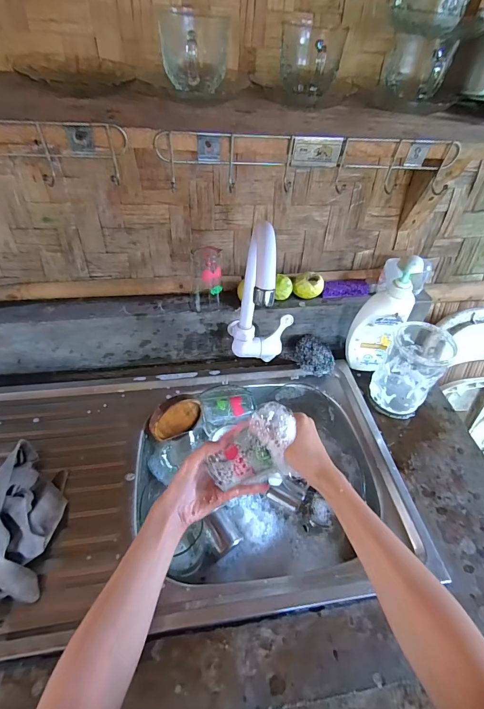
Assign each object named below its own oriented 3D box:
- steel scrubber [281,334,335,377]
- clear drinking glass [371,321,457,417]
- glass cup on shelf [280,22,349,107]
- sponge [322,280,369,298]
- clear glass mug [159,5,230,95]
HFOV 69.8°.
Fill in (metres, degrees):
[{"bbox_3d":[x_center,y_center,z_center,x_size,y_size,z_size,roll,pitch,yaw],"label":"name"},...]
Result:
[{"bbox_3d":[0.144,0.006,0.706,0.077,0.051,0.096,-22,53,-22],"label":"steel scrubber"},{"bbox_3d":[0.298,0.030,0.622,0.099,0.147,0.104,2,48,-2],"label":"clear drinking glass"},{"bbox_3d":[0.086,-0.371,0.443,0.075,0.070,0.082,9,48,4],"label":"glass cup on shelf"},{"bbox_3d":[0.208,-0.132,0.702,0.094,0.025,0.035,0,48,-4],"label":"sponge"},{"bbox_3d":[-0.053,-0.346,0.399,0.076,0.069,0.080,-2,48,-6],"label":"clear glass mug"}]

